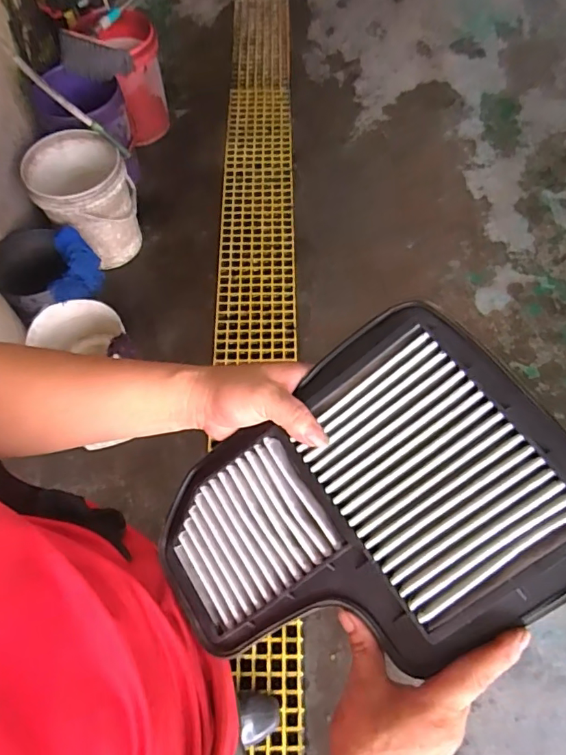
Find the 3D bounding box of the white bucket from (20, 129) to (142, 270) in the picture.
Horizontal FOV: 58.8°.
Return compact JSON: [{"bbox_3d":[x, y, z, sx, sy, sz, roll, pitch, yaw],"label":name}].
[{"bbox_3d":[-0.626,-0.551,1.639,0.286,0.358,0.261,-1,64,2],"label":"white bucket"}]

